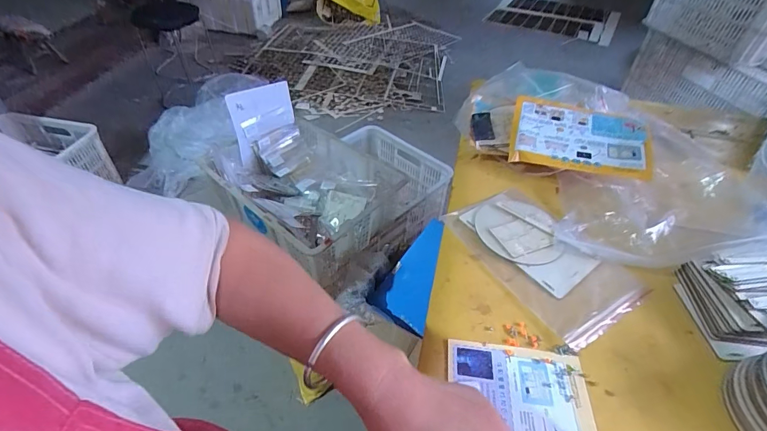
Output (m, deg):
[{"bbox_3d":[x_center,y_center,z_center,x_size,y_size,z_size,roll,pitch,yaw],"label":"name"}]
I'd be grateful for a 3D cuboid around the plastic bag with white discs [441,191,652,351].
[{"bbox_3d":[0.205,0.050,0.511,0.142,0.009,0.232,-24,50,-24],"label":"plastic bag with white discs"}]

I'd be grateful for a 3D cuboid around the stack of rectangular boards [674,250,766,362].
[{"bbox_3d":[0.460,0.095,0.442,0.201,0.050,0.115,-2,44,-4],"label":"stack of rectangular boards"}]

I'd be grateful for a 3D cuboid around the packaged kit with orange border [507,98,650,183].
[{"bbox_3d":[0.315,-0.129,0.625,0.203,0.017,0.137,14,60,15],"label":"packaged kit with orange border"}]

